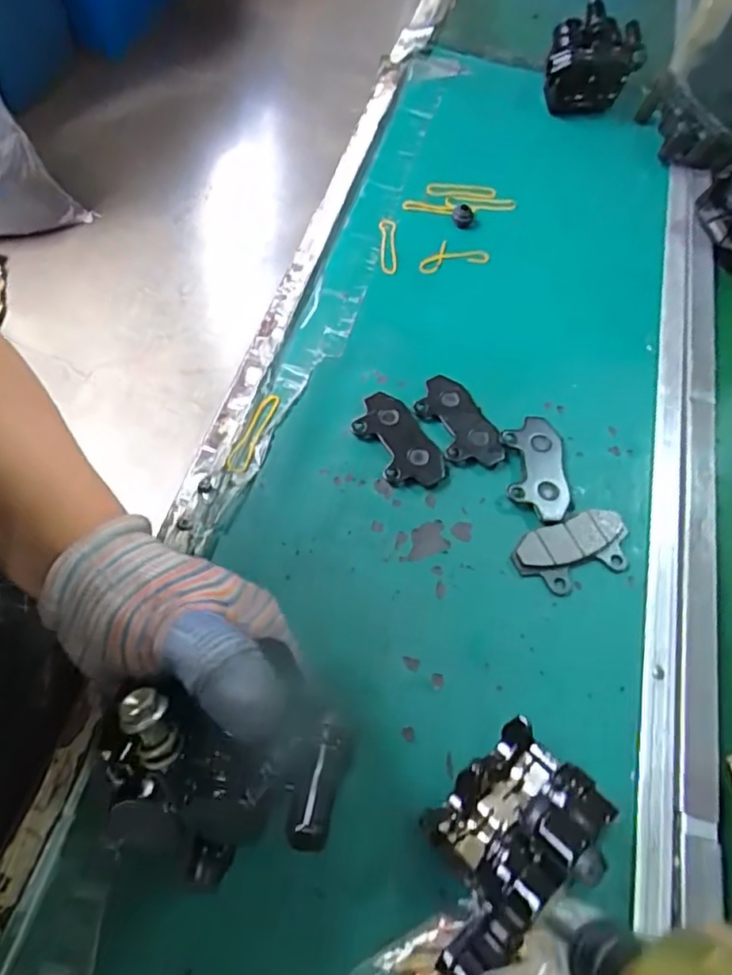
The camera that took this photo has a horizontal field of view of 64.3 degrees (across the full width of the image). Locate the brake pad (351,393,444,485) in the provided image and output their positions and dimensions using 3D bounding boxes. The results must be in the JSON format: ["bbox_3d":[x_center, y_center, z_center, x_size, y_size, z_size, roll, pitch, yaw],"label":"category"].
[{"bbox_3d":[0.020,-0.030,0.373,0.038,0.006,0.069,-28,67,-17],"label":"brake pad"}]

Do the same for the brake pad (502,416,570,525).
[{"bbox_3d":[0.108,-0.014,0.371,0.038,0.007,0.075,5,61,-1],"label":"brake pad"}]

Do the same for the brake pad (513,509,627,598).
[{"bbox_3d":[0.124,0.038,0.345,0.075,0.007,0.039,-20,64,-14],"label":"brake pad"}]

